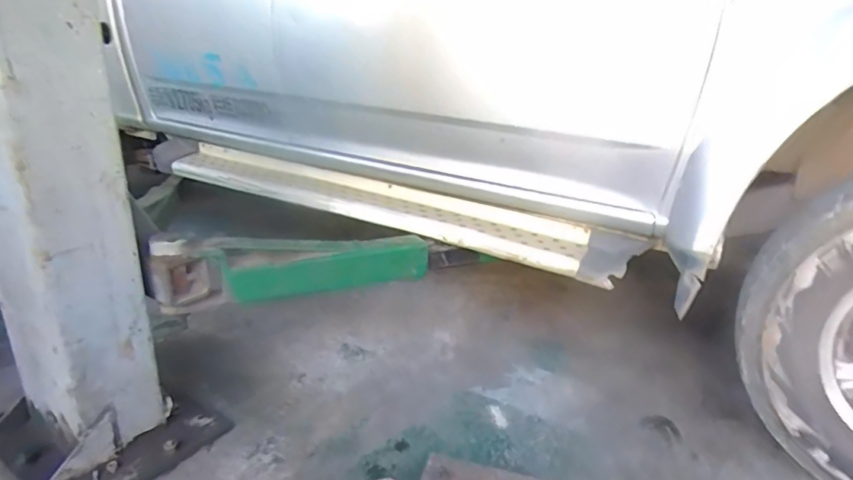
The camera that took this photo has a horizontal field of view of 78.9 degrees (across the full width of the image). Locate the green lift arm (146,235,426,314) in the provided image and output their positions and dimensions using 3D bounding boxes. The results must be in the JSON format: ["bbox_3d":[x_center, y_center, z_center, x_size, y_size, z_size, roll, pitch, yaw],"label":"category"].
[{"bbox_3d":[-0.306,0.059,1.263,0.658,0.180,0.102,-7,21,-21],"label":"green lift arm"}]

